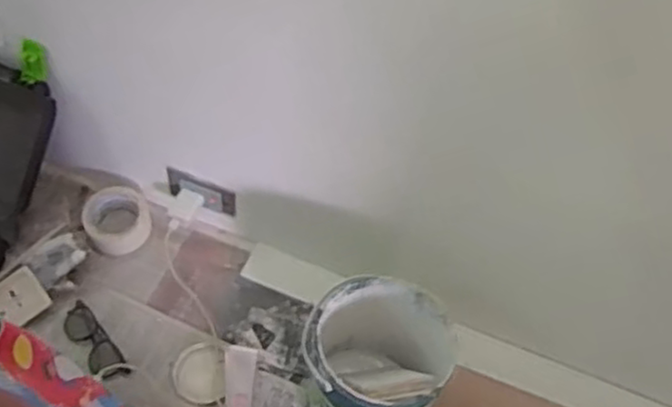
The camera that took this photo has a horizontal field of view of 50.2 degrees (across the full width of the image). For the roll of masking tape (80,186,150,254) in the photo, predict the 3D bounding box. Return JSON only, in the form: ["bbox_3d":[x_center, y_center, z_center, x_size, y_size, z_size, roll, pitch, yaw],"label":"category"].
[{"bbox_3d":[-0.341,0.026,1.118,0.098,0.038,0.101,2,54,-3],"label":"roll of masking tape"}]

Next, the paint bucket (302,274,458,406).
[{"bbox_3d":[0.048,0.215,0.944,0.177,0.201,0.188,2,54,-3],"label":"paint bucket"}]

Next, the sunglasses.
[{"bbox_3d":[-0.344,0.204,1.026,0.045,0.030,0.133,-34,64,-25],"label":"sunglasses"}]

